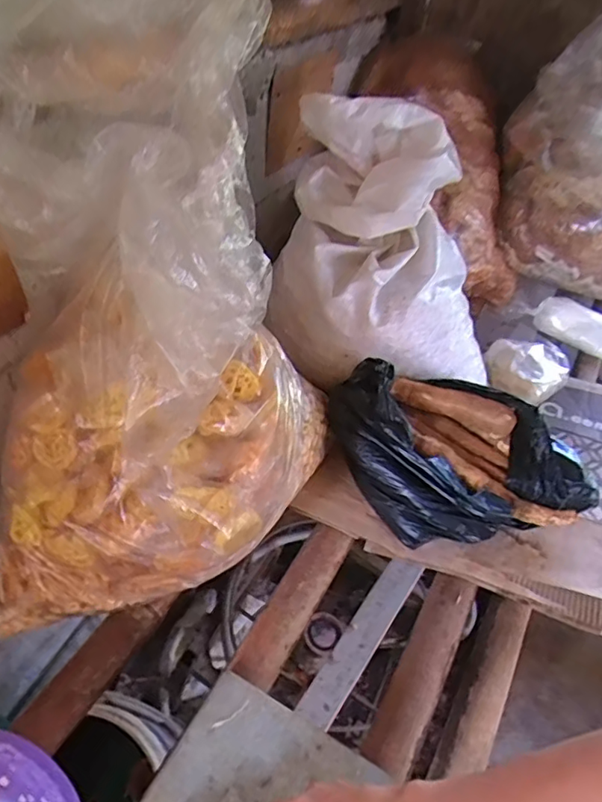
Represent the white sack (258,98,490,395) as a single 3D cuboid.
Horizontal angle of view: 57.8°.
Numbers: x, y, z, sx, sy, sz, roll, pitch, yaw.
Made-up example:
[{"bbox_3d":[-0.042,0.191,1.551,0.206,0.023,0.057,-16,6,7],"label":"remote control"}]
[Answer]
[{"bbox_3d":[0.130,-0.220,0.784,0.334,0.327,0.237,14,45,11],"label":"white sack"}]

